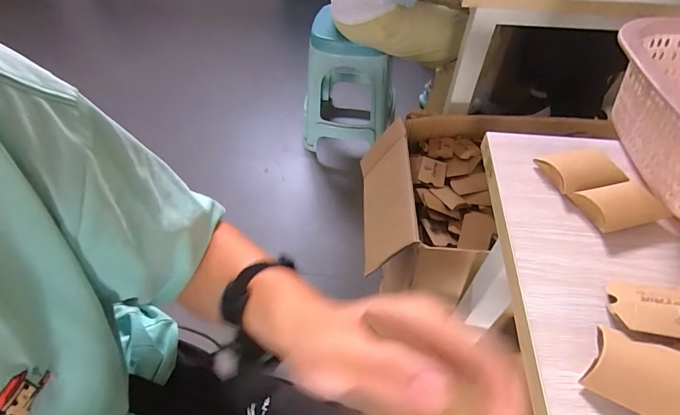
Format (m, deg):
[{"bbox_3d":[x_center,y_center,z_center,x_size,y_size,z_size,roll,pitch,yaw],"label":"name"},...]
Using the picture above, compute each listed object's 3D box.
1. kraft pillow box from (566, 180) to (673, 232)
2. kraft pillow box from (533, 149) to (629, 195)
[{"bbox_3d":[0.276,0.000,0.371,0.069,0.015,0.050,-10,51,-5],"label":"kraft pillow box"},{"bbox_3d":[0.261,-0.040,0.406,0.075,0.014,0.055,-11,51,-6],"label":"kraft pillow box"}]

